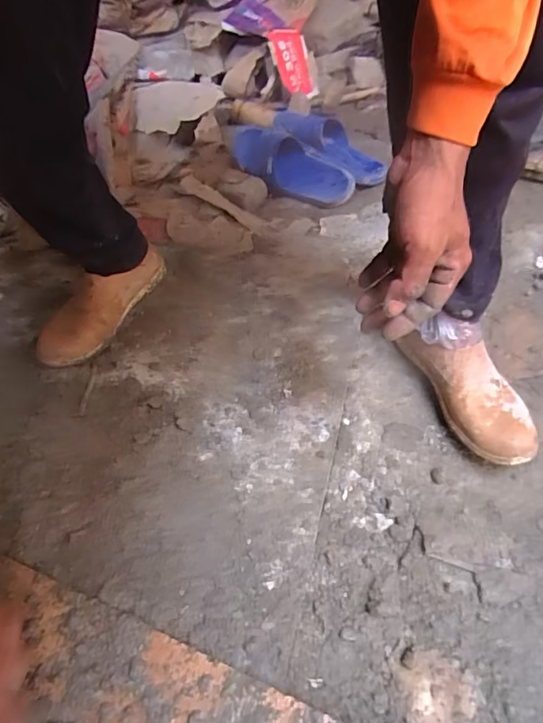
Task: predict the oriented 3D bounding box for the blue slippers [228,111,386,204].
[{"bbox_3d":[0.078,-0.465,1.061,0.240,0.100,0.286,-35,57,-25],"label":"blue slippers"}]

